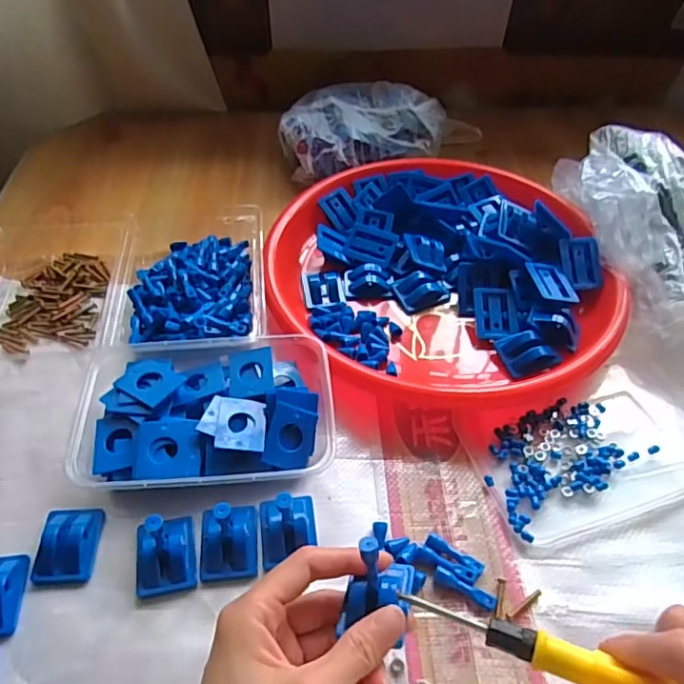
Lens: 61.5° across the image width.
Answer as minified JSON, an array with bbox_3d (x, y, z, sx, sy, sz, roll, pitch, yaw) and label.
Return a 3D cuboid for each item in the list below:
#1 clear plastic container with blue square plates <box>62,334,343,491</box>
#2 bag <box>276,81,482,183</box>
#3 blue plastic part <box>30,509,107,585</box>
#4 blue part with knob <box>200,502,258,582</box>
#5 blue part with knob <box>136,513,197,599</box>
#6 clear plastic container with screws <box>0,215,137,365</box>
[{"bbox_3d":[-0.092,0.048,0.399,0.167,0.036,0.129,-5,48,-5],"label":"clear plastic container with blue square plates"},{"bbox_3d":[0.040,-0.238,0.638,0.234,0.062,0.117,-24,53,-20],"label":"bag"},{"bbox_3d":[-0.166,0.120,0.346,0.035,0.016,0.045,-2,48,-3],"label":"blue plastic part"},{"bbox_3d":[-0.069,0.111,0.340,0.033,0.045,0.042,-4,48,-5],"label":"blue part with knob"},{"bbox_3d":[-0.106,0.117,0.333,0.033,0.045,0.043,-8,49,-8],"label":"blue part with knob"},{"bbox_3d":[-0.252,-0.061,0.499,0.141,0.035,0.198,-4,48,-4],"label":"clear plastic container with screws"}]

